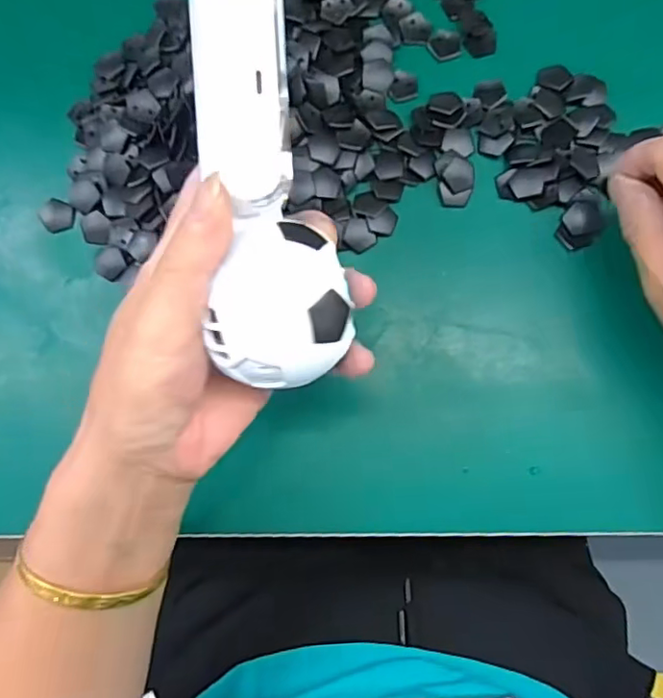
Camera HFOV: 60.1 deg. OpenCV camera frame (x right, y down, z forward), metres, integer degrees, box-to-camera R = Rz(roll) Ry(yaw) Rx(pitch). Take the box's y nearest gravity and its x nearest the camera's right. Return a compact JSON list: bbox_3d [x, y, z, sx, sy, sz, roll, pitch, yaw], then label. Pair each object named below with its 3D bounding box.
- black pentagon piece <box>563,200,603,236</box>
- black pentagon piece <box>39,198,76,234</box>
[{"bbox_3d":[0.137,-0.072,0.314,0.018,0.005,0.018,-12,80,-1],"label":"black pentagon piece"},{"bbox_3d":[-0.159,-0.077,0.332,0.021,0.004,0.018,25,82,6],"label":"black pentagon piece"}]

